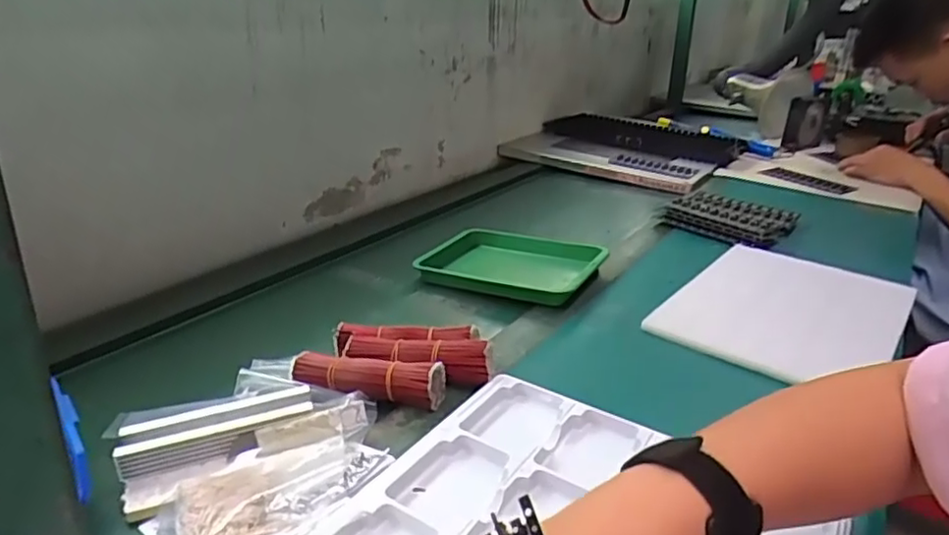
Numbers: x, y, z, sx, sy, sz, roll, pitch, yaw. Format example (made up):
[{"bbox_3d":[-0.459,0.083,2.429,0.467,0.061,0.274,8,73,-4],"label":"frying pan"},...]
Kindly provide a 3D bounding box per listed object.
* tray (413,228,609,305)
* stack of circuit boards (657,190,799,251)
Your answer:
[{"bbox_3d":[0.044,-0.010,0.834,0.233,0.031,0.171,13,25,28],"label":"tray"},{"bbox_3d":[0.401,-0.082,0.992,0.174,0.030,0.171,-20,30,-41],"label":"stack of circuit boards"}]

